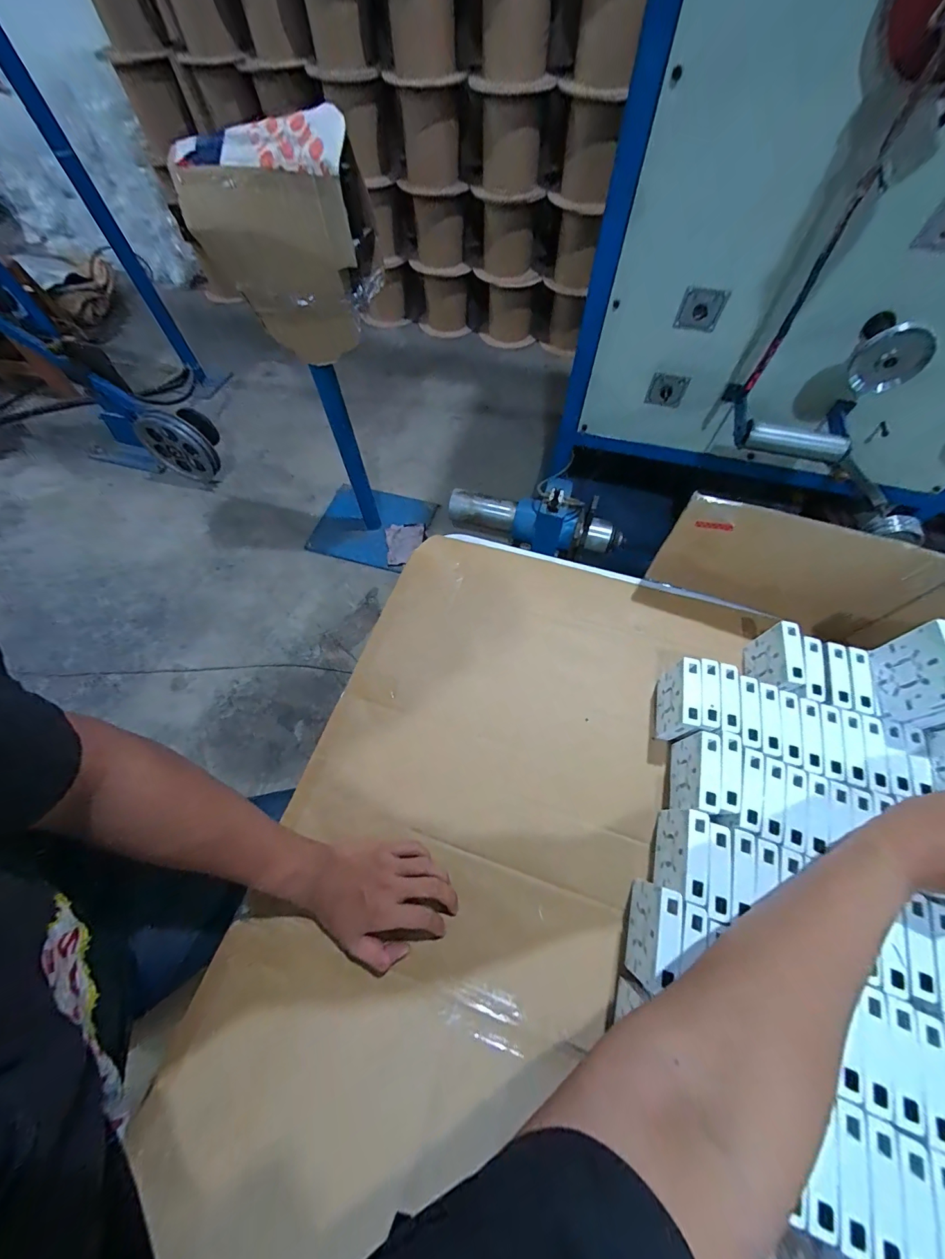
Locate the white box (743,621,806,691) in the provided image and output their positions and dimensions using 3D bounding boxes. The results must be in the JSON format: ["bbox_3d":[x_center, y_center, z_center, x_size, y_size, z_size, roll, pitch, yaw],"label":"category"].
[{"bbox_3d":[0.401,0.048,0.536,0.026,0.085,0.093,17,64,9],"label":"white box"}]

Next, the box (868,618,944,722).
[{"bbox_3d":[0.489,0.045,0.435,0.024,0.085,0.086,11,64,6],"label":"box"}]

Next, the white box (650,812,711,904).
[{"bbox_3d":[0.229,0.248,0.441,0.026,0.082,0.085,16,64,9],"label":"white box"}]

